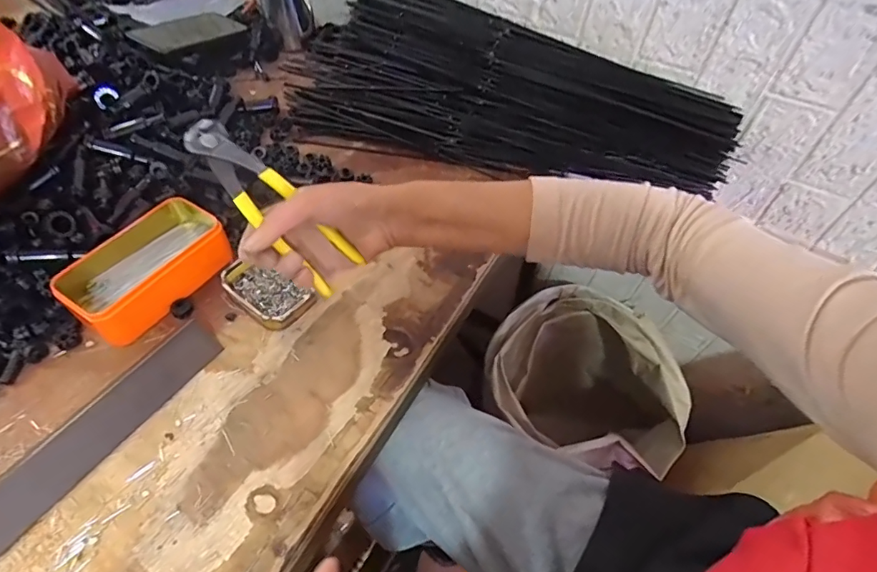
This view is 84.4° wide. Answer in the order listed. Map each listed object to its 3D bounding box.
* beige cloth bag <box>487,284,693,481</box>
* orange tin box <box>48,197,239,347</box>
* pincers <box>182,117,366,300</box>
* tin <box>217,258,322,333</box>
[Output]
[{"bbox_3d":[0.260,0.260,0.997,0.333,0.471,0.328,26,55,16],"label":"beige cloth bag"},{"bbox_3d":[-0.282,-0.019,0.471,0.087,0.039,0.146,31,57,20],"label":"orange tin box"},{"bbox_3d":[-0.137,-0.066,0.399,0.044,0.022,0.167,-45,99,-1],"label":"pincers"},{"bbox_3d":[-0.171,0.005,0.477,0.095,0.018,0.052,30,56,19],"label":"tin"}]

